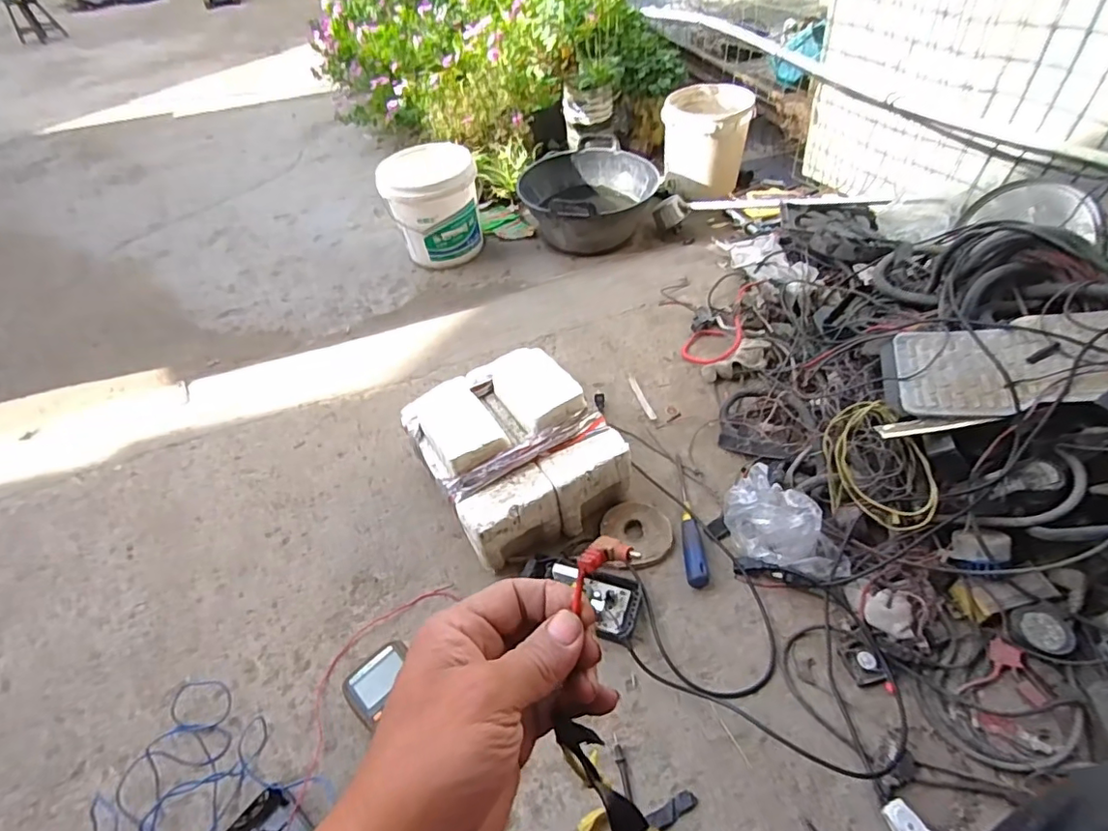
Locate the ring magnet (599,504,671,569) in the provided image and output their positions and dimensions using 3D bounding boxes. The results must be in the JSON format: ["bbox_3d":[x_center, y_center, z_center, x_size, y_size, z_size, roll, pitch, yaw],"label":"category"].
[{"bbox_3d":[0.125,0.178,0.842,0.102,0.014,0.110,-13,48,-5],"label":"ring magnet"}]

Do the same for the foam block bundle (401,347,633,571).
[{"bbox_3d":[-0.067,0.053,0.884,0.253,0.166,0.293,-29,52,-18],"label":"foam block bundle"}]

